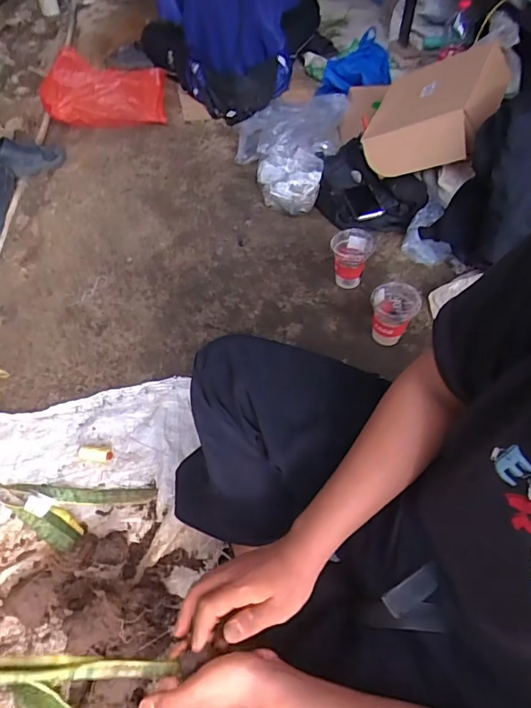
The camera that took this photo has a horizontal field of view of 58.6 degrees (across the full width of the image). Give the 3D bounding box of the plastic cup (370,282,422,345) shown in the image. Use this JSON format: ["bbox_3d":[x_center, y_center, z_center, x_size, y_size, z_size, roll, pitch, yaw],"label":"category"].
[{"bbox_3d":[0.256,-0.073,0.962,0.090,0.122,0.090,-1,52,1],"label":"plastic cup"}]

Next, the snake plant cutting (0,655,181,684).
[{"bbox_3d":[-0.181,0.299,0.450,0.191,0.032,0.023,4,51,-9],"label":"snake plant cutting"}]

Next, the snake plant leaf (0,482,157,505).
[{"bbox_3d":[-0.329,0.236,0.805,0.284,0.014,0.035,2,52,4],"label":"snake plant leaf"}]

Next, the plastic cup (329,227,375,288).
[{"bbox_3d":[0.193,-0.212,1.074,0.093,0.110,0.084,10,53,10],"label":"plastic cup"}]

